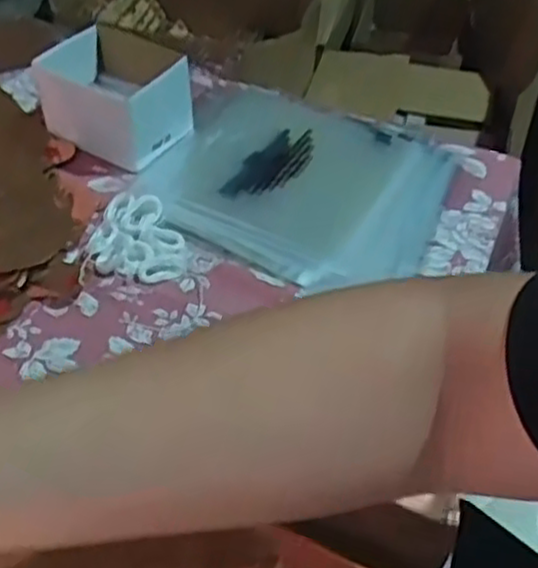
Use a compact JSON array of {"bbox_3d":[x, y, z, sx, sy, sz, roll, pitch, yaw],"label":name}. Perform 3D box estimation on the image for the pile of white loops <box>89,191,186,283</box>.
[{"bbox_3d":[-0.106,-0.042,0.615,0.078,0.022,0.093,7,45,3],"label":"pile of white loops"}]

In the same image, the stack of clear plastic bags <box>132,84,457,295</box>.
[{"bbox_3d":[0.023,-0.097,0.678,0.263,0.026,0.225,24,49,19],"label":"stack of clear plastic bags"}]

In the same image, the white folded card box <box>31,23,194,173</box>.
[{"bbox_3d":[-0.148,-0.180,0.710,0.133,0.076,0.100,24,49,19],"label":"white folded card box"}]

